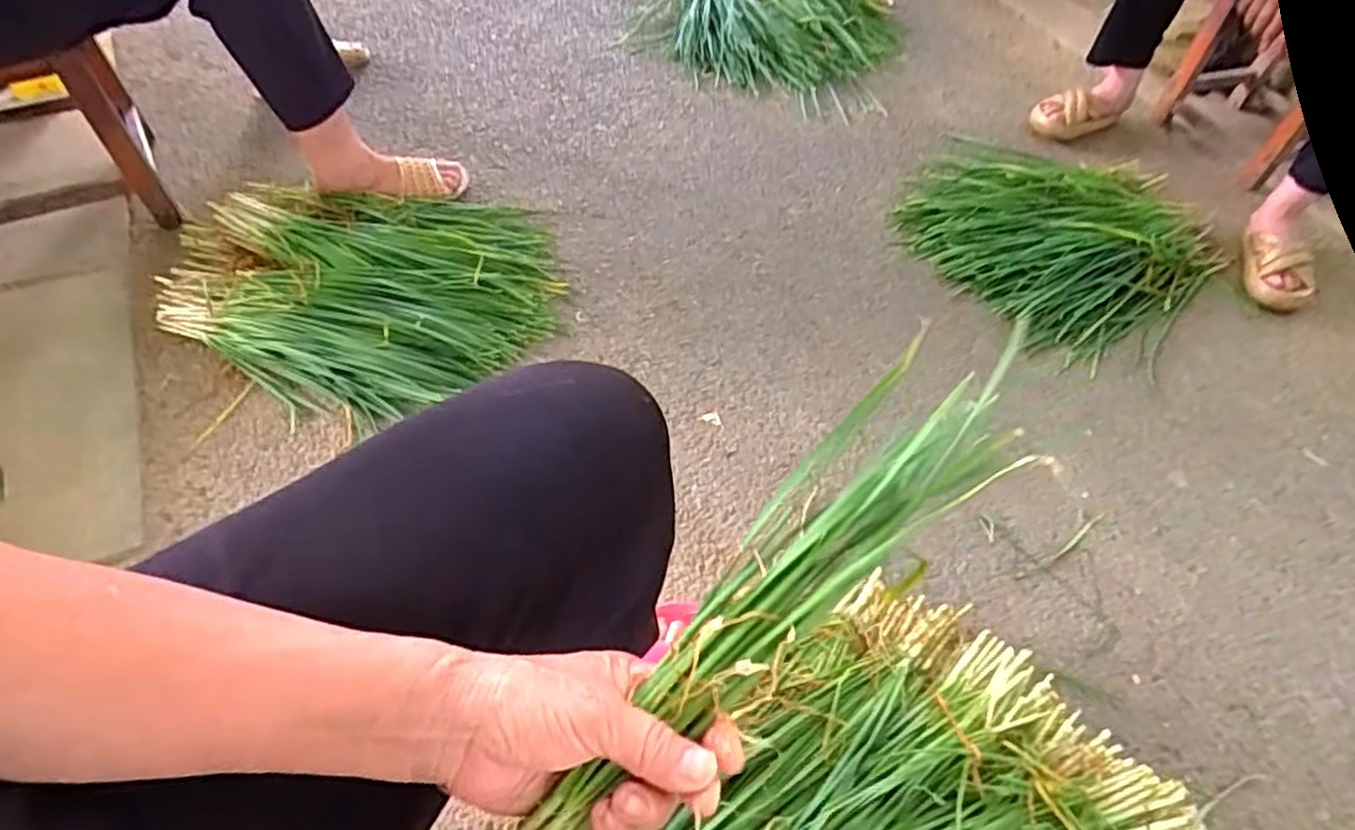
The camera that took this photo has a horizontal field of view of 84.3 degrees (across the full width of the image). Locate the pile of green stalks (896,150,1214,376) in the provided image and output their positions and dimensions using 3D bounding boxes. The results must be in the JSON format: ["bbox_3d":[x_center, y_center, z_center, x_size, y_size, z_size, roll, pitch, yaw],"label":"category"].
[{"bbox_3d":[0.666,-0.355,1.398,0.470,0.094,0.551,-29,57,-23],"label":"pile of green stalks"}]

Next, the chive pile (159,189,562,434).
[{"bbox_3d":[-0.460,-0.223,1.225,0.651,0.090,0.584,-11,54,-28],"label":"chive pile"}]

